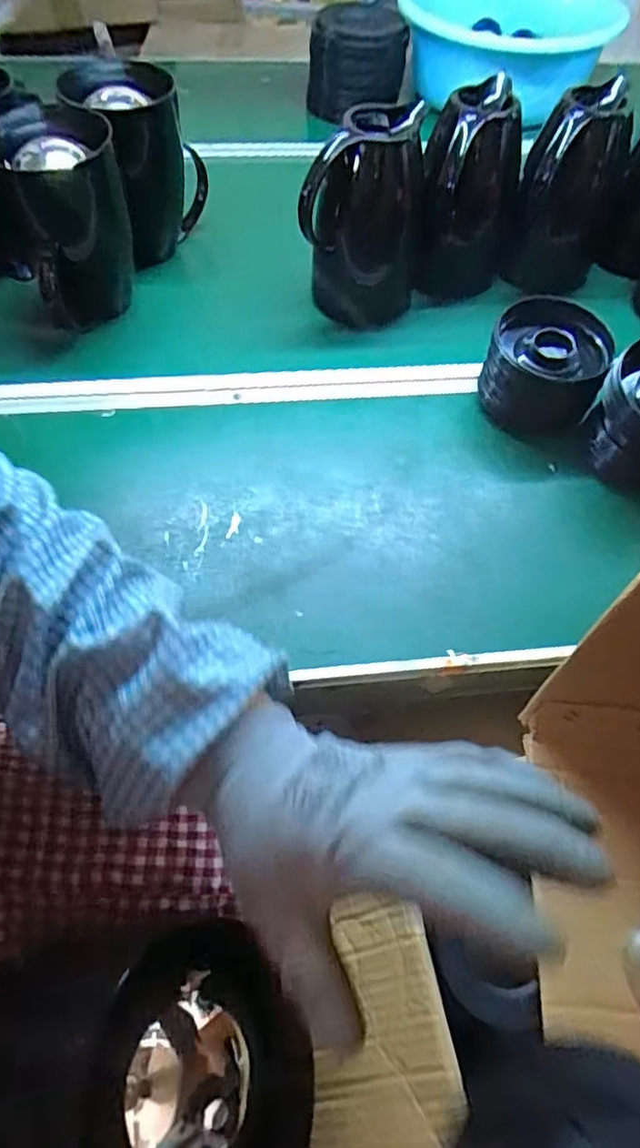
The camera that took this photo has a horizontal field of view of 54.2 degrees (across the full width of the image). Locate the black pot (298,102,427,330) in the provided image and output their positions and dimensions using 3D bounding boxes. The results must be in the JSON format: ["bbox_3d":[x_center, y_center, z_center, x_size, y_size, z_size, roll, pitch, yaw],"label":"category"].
[{"bbox_3d":[0.044,-0.405,0.744,0.147,0.229,0.106,-4,58,-6],"label":"black pot"}]

